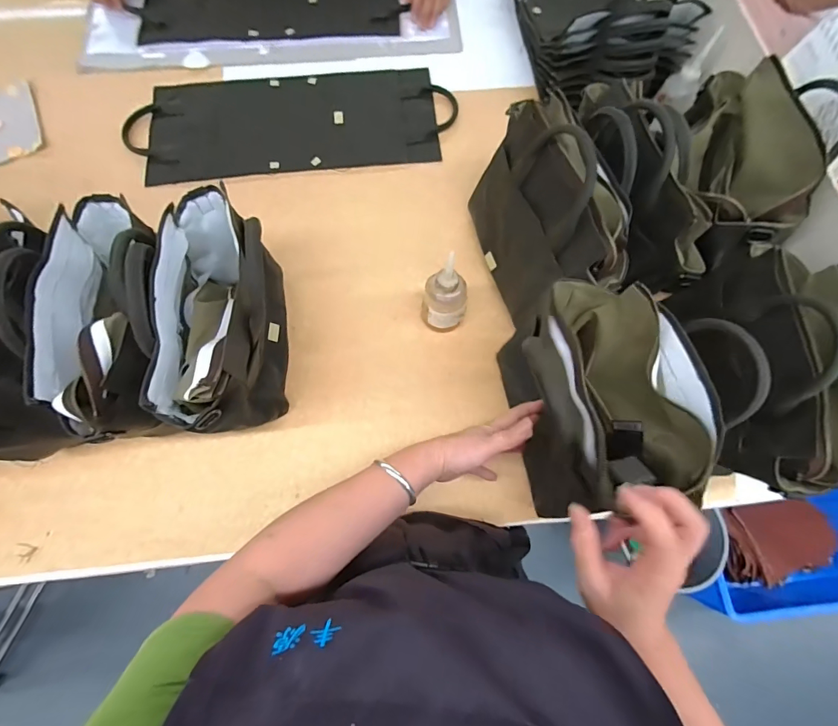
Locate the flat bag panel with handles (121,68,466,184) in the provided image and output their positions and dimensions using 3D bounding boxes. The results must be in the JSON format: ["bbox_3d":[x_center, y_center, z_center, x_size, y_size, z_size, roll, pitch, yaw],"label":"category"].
[{"bbox_3d":[-0.233,-0.458,0.761,0.562,0.014,0.241,-4,74,-2],"label":"flat bag panel with handles"}]

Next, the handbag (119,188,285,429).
[{"bbox_3d":[-0.244,-0.067,0.508,0.123,0.234,0.298,-10,73,-4],"label":"handbag"}]

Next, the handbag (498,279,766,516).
[{"bbox_3d":[0.222,0.033,0.472,0.177,0.200,0.244,-10,73,-3],"label":"handbag"}]

